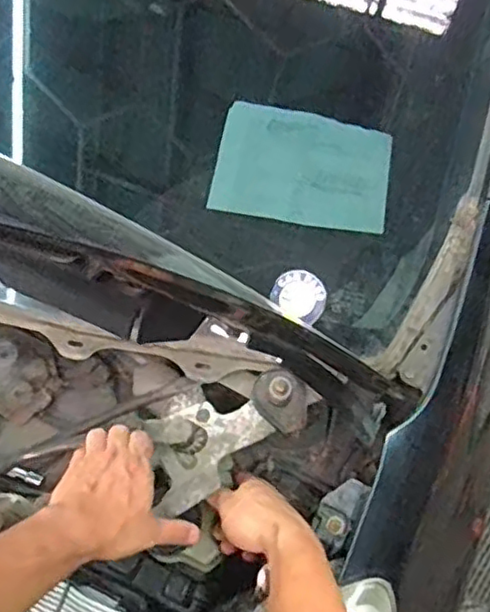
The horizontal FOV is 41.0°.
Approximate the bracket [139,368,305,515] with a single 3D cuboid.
[{"bbox_3d":[-0.023,0.127,0.694,0.184,0.062,0.107,-32,62,3],"label":"bracket"}]

